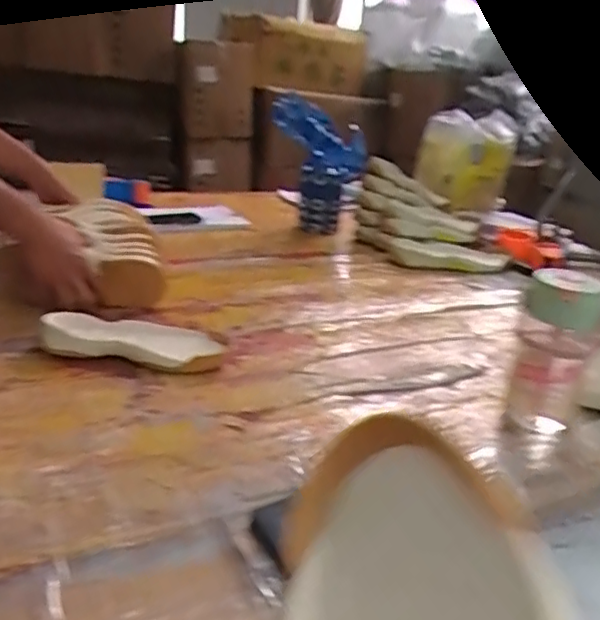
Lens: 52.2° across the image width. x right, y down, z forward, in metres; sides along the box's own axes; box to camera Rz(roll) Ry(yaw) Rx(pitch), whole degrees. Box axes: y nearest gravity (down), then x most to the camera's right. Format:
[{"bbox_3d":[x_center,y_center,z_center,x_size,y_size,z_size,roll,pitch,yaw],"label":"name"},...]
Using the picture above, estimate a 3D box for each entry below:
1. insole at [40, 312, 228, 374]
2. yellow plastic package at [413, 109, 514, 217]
[{"bbox_3d":[-0.220,0.041,0.820,0.235,0.032,0.092,8,23,2],"label":"insole"},{"bbox_3d":[0.454,-0.424,1.704,0.244,0.227,0.104,14,23,19],"label":"yellow plastic package"}]

